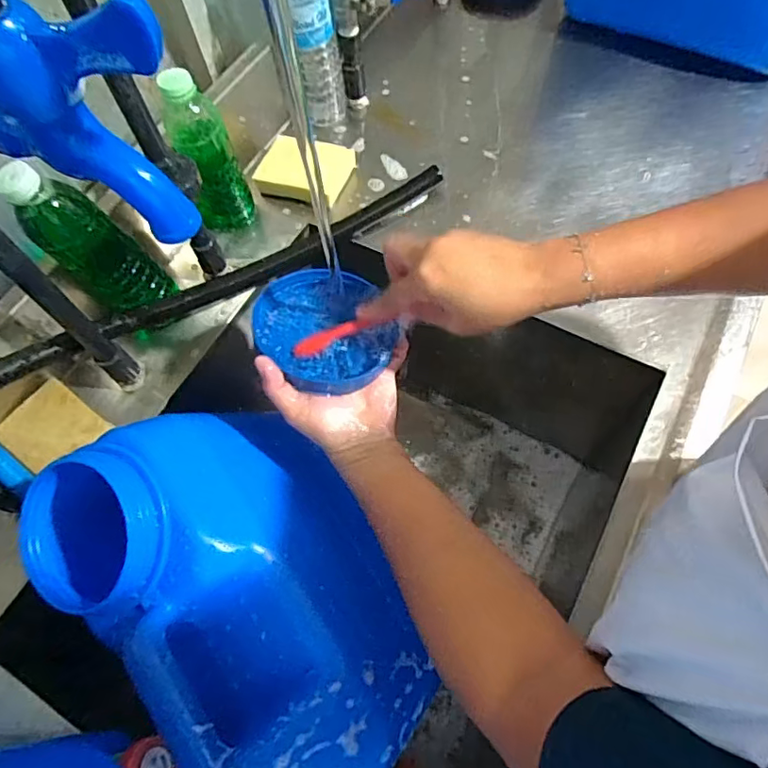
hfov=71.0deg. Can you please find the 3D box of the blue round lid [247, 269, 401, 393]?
[{"bbox_3d":[-0.052,-0.049,0.464,0.110,0.019,0.122,-20,65,-6],"label":"blue round lid"}]

